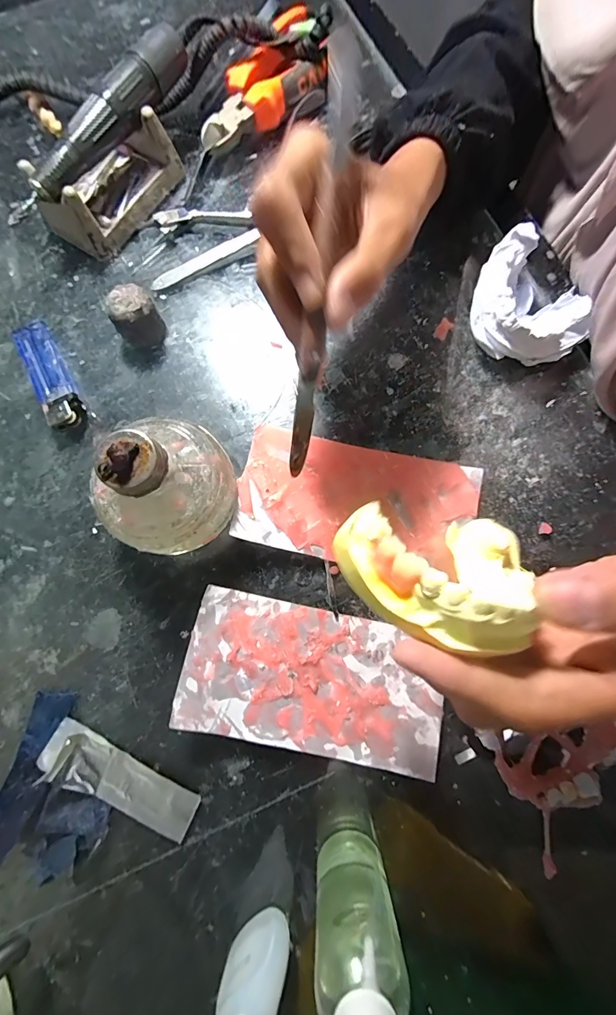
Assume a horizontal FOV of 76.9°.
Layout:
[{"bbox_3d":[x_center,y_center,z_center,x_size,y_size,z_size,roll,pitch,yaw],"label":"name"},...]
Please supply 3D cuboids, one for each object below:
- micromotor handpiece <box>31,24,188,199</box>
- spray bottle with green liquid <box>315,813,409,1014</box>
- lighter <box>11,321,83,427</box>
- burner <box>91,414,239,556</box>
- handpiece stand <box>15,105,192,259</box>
[{"bbox_3d":[-0.133,-0.266,0.260,0.019,0.022,0.146,34,81,8],"label":"micromotor handpiece"},{"bbox_3d":[0.020,0.171,0.149,0.033,0.109,0.027,-3,78,1],"label":"spray bottle with green liquid"},{"bbox_3d":[-0.176,-0.091,0.265,0.022,0.014,0.084,-28,78,-4],"label":"lighter"},{"bbox_3d":[-0.076,-0.011,0.211,0.064,0.081,0.071,32,80,8],"label":"burner"},{"bbox_3d":[-0.145,-0.238,0.281,0.054,0.041,0.100,37,81,9],"label":"handpiece stand"}]

